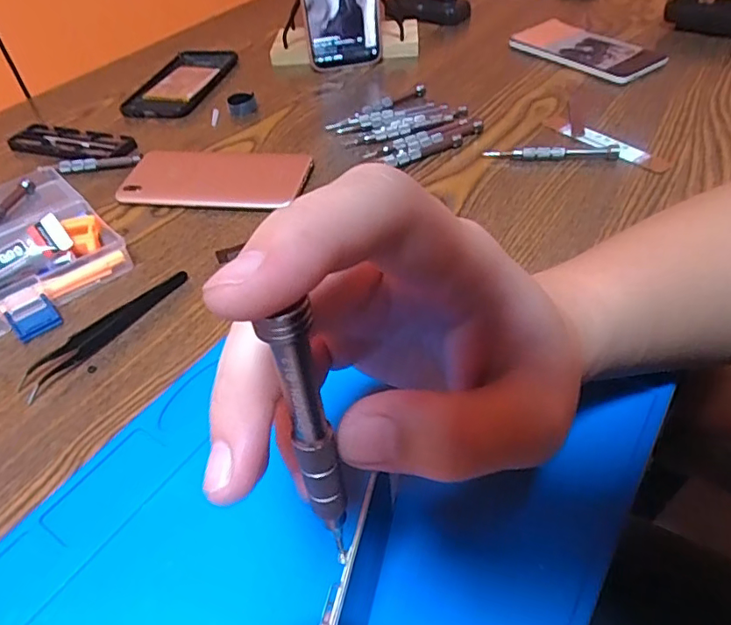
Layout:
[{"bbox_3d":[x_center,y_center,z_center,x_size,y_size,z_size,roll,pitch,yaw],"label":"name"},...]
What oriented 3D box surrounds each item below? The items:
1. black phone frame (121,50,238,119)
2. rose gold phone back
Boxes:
[{"bbox_3d":[-0.209,-0.263,0.615,0.087,0.008,0.166,3,46,9],"label":"black phone frame"},{"bbox_3d":[-0.123,-0.111,0.451,0.148,0.015,0.066,4,46,10],"label":"rose gold phone back"}]

